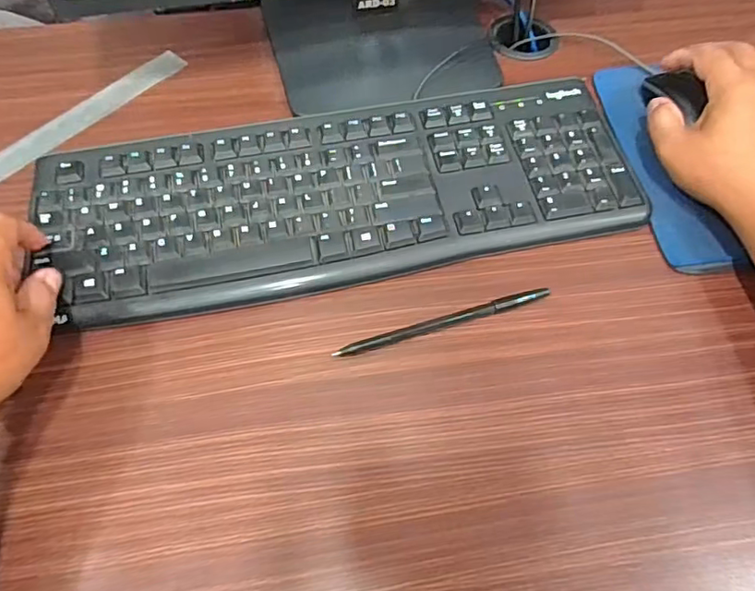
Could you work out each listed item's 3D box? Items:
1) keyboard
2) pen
[{"bbox_3d":[-0.024,-0.078,0.416,0.421,0.016,0.149,-10,61,-6],"label":"keyboard"},{"bbox_3d":[0.045,0.017,0.374,0.148,0.004,0.009,-16,62,-9],"label":"pen"}]

